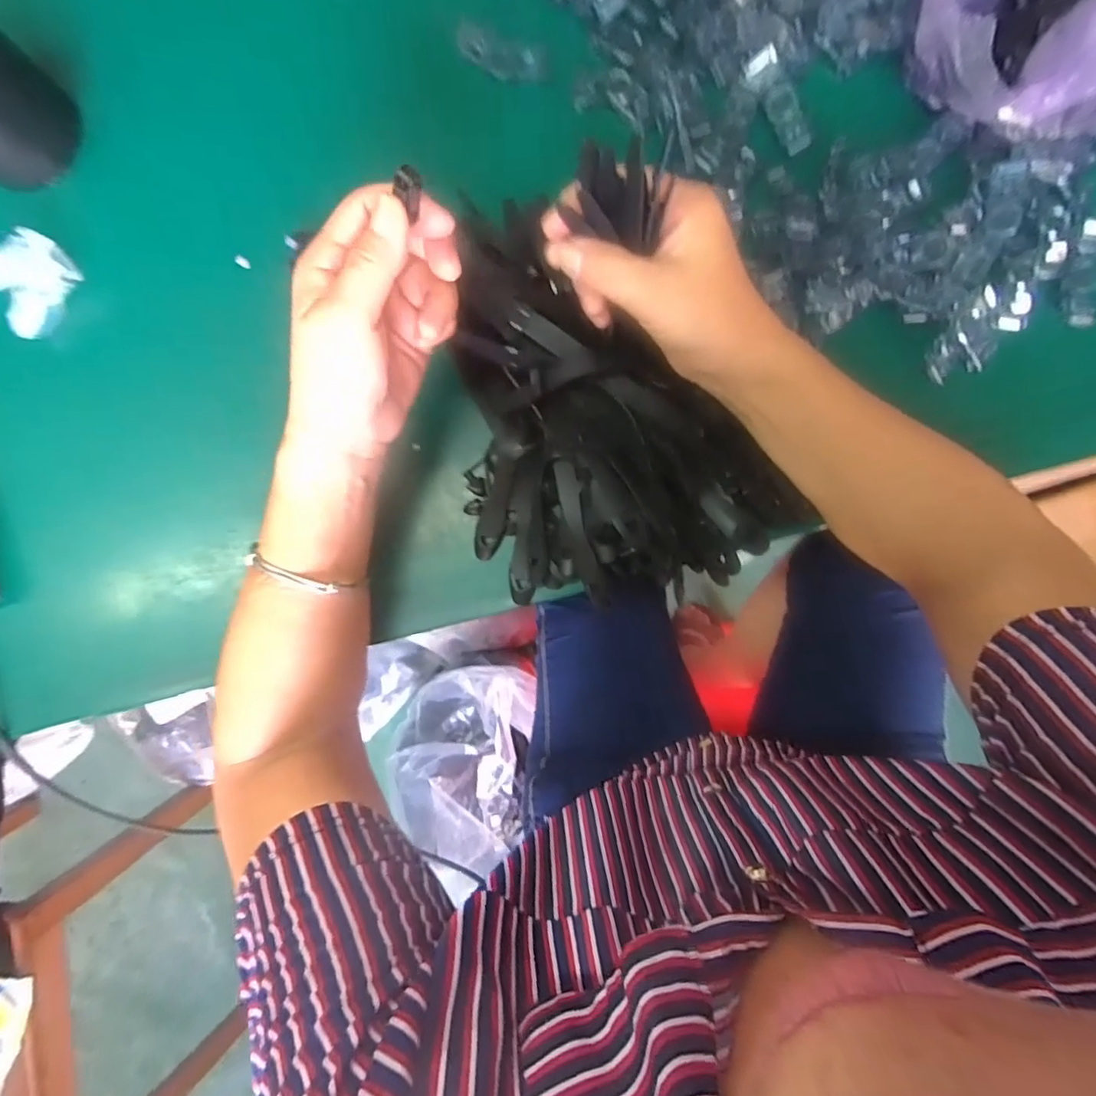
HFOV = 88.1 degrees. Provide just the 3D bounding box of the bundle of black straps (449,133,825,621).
[{"bbox_3d":[0.041,-0.087,0.305,0.185,0.110,0.216,-5,89,1],"label":"bundle of black straps"}]

